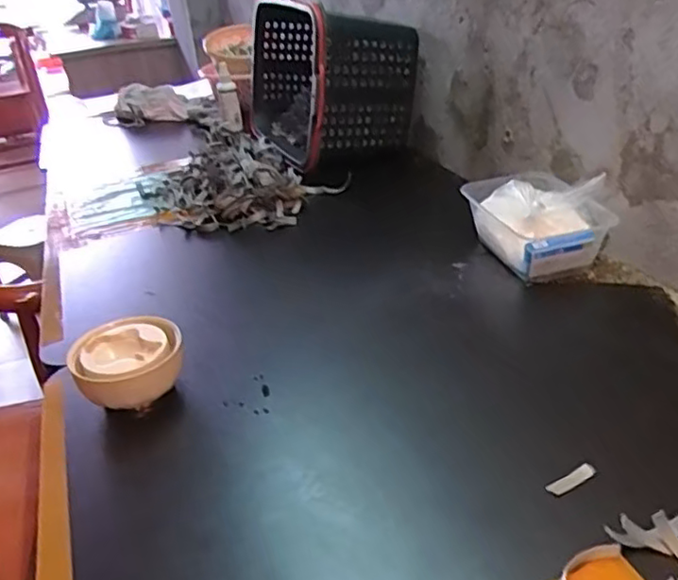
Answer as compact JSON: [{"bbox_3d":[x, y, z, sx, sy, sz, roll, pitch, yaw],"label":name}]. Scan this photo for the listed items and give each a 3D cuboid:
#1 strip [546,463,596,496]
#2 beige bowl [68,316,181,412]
[{"bbox_3d":[0.159,0.128,0.430,0.038,0.004,0.009,-18,31,-20],"label":"strip"},{"bbox_3d":[-0.178,0.070,0.542,0.086,0.057,0.088,-5,29,2],"label":"beige bowl"}]

